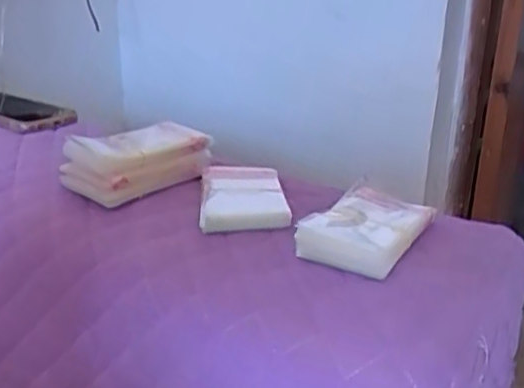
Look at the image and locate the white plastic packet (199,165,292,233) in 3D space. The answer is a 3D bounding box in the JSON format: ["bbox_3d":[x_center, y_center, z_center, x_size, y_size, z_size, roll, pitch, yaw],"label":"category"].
[{"bbox_3d":[-0.015,0.001,0.500,0.064,0.015,0.096,0,21,-3],"label":"white plastic packet"}]

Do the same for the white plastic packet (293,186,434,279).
[{"bbox_3d":[0.076,0.024,0.447,0.071,0.020,0.101,15,25,31],"label":"white plastic packet"}]

